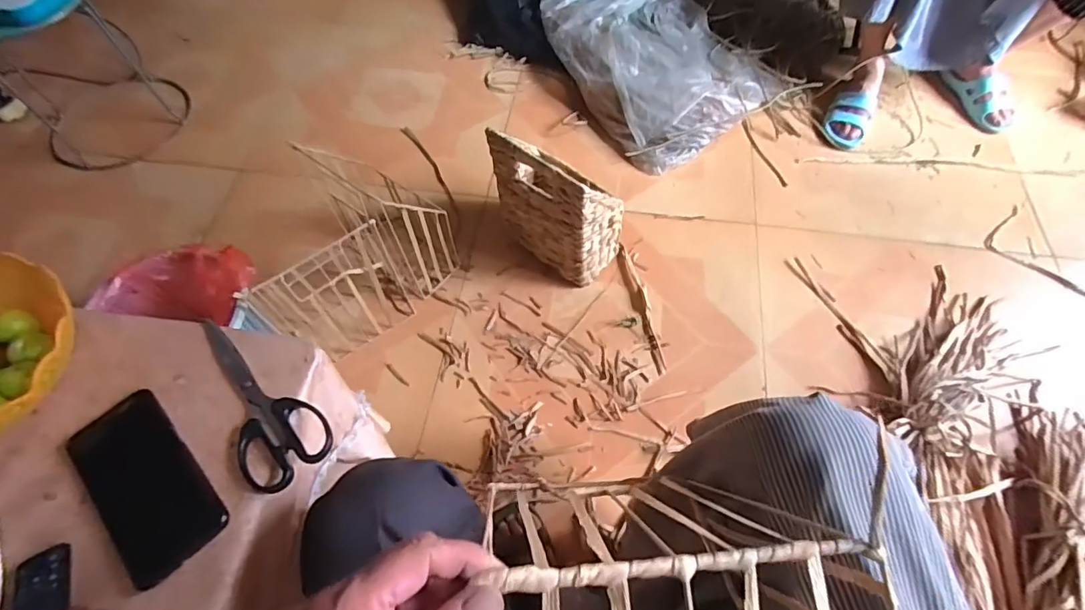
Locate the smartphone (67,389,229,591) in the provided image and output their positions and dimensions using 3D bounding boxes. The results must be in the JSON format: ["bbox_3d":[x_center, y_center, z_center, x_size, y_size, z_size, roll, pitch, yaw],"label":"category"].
[{"bbox_3d":[-0.337,0.149,0.427,0.078,0.011,0.162,-41,68,-20],"label":"smartphone"}]

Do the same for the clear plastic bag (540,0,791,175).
[{"bbox_3d":[0.259,-0.660,1.285,0.445,0.109,0.648,-30,65,-15],"label":"clear plastic bag"}]

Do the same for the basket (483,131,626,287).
[{"bbox_3d":[0.030,-0.190,0.939,0.224,0.292,0.115,38,68,20],"label":"basket"}]

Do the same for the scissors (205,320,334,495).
[{"bbox_3d":[-0.270,0.084,0.463,0.187,0.015,0.074,40,69,21],"label":"scissors"}]

